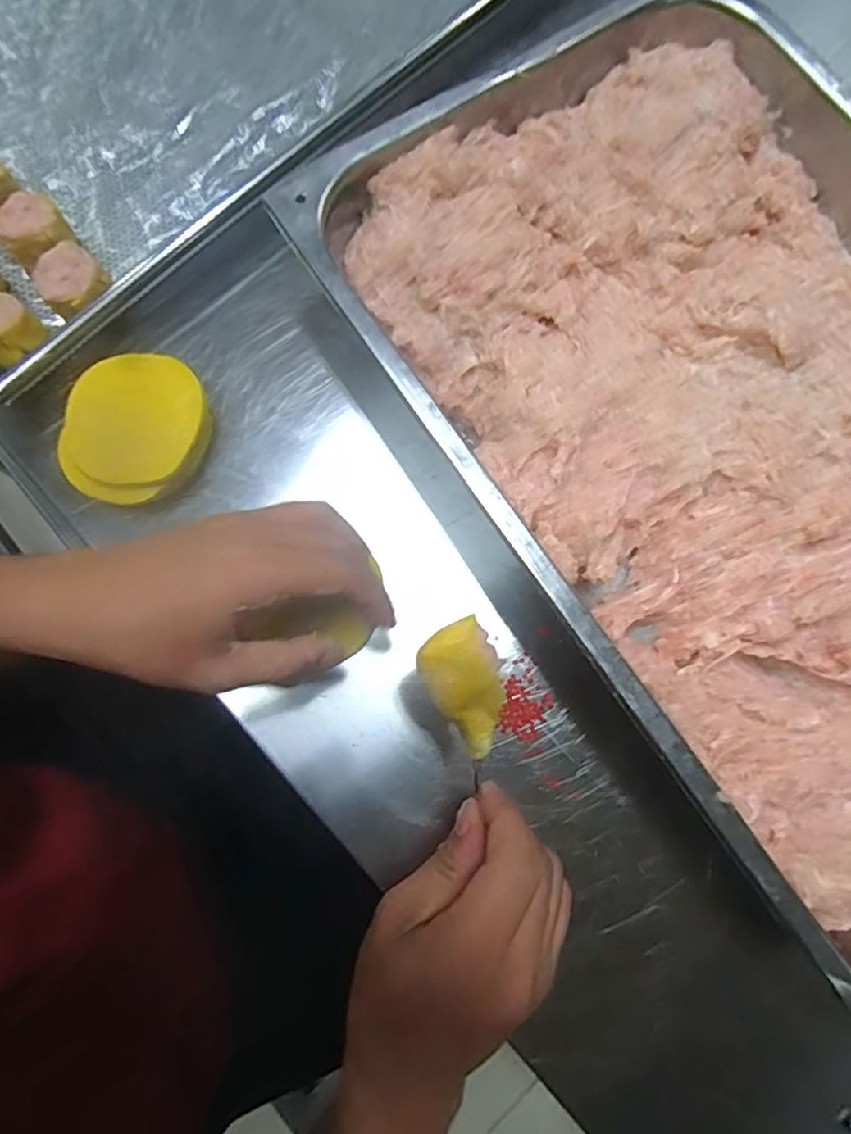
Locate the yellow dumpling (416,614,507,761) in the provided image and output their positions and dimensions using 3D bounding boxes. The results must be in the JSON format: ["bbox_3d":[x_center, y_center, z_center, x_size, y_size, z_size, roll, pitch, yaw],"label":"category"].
[{"bbox_3d":[0.022,0.050,0.251,0.031,0.026,0.055,-17,113,29],"label":"yellow dumpling"}]

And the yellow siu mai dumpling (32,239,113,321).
[{"bbox_3d":[-0.214,-0.172,0.358,0.037,0.026,0.040,-40,82,-8],"label":"yellow siu mai dumpling"}]

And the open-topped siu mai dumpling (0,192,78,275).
[{"bbox_3d":[-0.243,-0.207,0.371,0.048,0.029,0.039,40,80,6],"label":"open-topped siu mai dumpling"}]

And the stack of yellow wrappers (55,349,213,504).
[{"bbox_3d":[-0.168,-0.079,0.343,0.076,0.031,0.081,5,79,0],"label":"stack of yellow wrappers"}]

